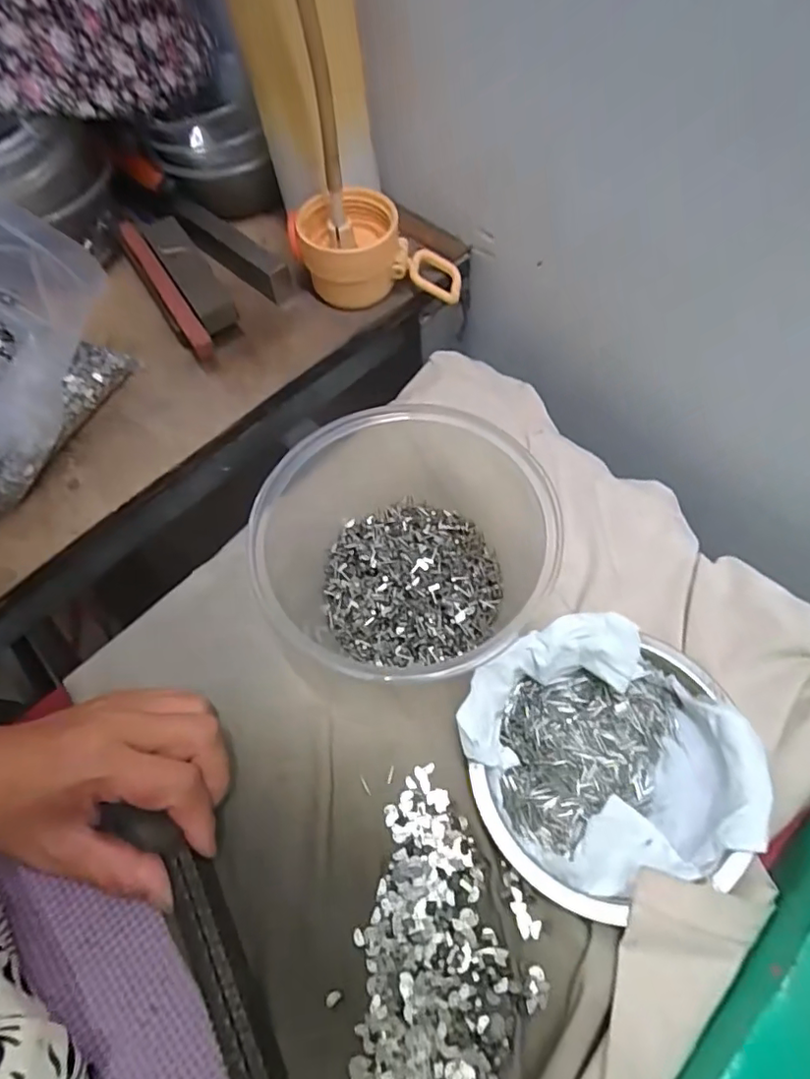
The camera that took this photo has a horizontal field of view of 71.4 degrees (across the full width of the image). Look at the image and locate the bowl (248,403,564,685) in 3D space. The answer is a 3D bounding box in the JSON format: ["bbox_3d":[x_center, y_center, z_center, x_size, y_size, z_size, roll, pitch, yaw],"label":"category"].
[{"bbox_3d":[0.002,-0.002,0.296,0.162,0.068,0.166,-1,63,3],"label":"bowl"}]

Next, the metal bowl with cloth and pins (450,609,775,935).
[{"bbox_3d":[0.090,0.097,0.258,0.119,0.028,0.115,-1,63,3],"label":"metal bowl with cloth and pins"}]

